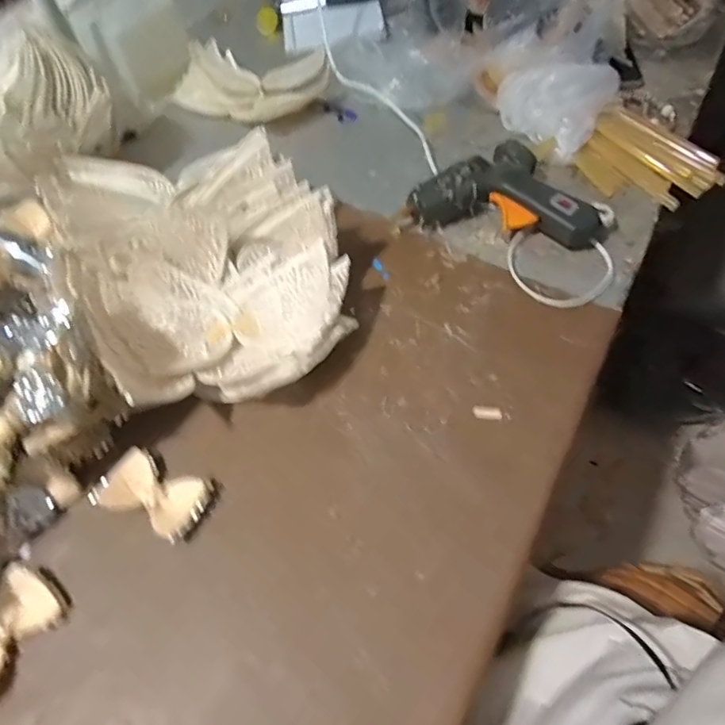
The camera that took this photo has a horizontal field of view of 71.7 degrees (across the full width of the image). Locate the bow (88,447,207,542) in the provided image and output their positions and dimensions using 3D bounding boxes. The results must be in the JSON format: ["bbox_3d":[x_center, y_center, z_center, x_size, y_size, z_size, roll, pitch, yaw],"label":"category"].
[{"bbox_3d":[-0.176,0.111,0.422,0.090,0.019,0.052,24,57,14],"label":"bow"}]

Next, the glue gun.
[{"bbox_3d":[0.162,-0.195,0.573,0.223,0.045,0.108,12,55,6],"label":"glue gun"}]

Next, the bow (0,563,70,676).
[{"bbox_3d":[-0.269,0.196,0.372,0.057,0.029,0.081,30,58,17],"label":"bow"}]

